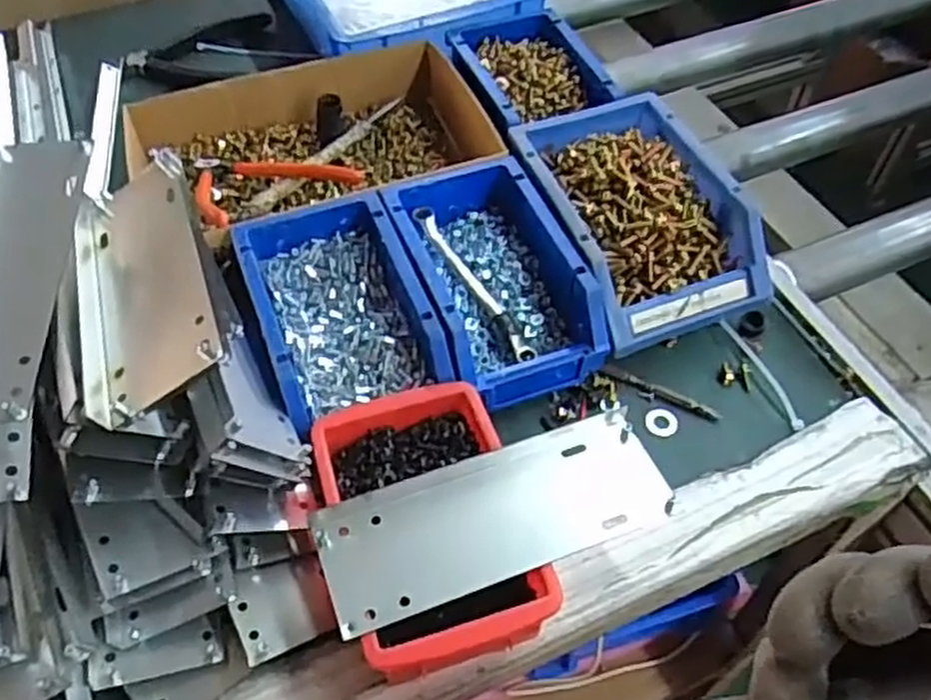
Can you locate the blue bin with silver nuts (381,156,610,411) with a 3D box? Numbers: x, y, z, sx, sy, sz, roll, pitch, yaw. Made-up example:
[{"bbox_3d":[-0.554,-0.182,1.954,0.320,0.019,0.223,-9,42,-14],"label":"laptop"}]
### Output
[{"bbox_3d":[0.013,-0.055,0.527,0.099,0.060,0.175,-18,56,-13],"label":"blue bin with silver nuts"}]

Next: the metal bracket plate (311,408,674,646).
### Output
[{"bbox_3d":[0.016,0.083,0.400,0.178,0.010,0.068,-17,54,-13],"label":"metal bracket plate"}]

